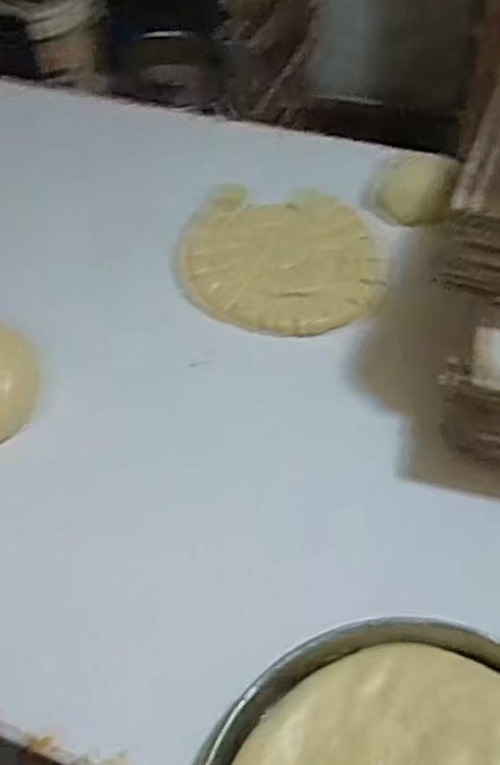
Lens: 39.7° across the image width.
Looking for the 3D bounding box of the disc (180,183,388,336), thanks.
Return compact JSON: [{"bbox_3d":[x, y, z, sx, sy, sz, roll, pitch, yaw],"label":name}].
[{"bbox_3d":[0.043,-0.178,0.951,0.263,0.015,0.268,-1,57,2],"label":"disc"}]

